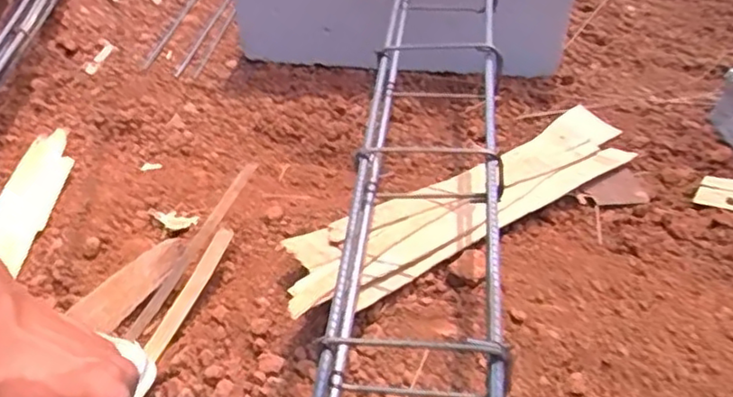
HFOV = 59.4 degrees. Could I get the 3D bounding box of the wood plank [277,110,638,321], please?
[{"bbox_3d":[0.154,-0.005,0.868,0.663,0.028,0.126,-24,49,-37],"label":"wood plank"}]

